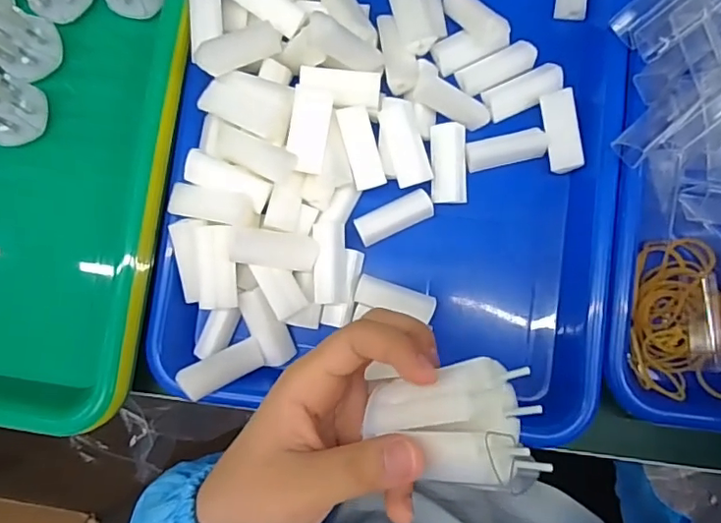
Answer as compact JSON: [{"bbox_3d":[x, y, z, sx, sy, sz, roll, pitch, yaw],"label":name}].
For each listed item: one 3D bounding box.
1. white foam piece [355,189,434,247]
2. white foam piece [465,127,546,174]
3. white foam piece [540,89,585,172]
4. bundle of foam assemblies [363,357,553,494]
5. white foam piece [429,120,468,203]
[{"bbox_3d":[0.020,-0.026,0.322,0.046,0.010,0.018,-26,83,0],"label":"white foam piece"},{"bbox_3d":[0.086,-0.066,0.327,0.046,0.010,0.018,-12,84,2],"label":"white foam piece"},{"bbox_3d":[0.117,-0.076,0.318,0.018,0.007,0.047,-6,84,3],"label":"white foam piece"},{"bbox_3d":[0.036,0.061,0.216,0.065,0.032,0.044,7,85,4],"label":"bundle of foam assemblies"},{"bbox_3d":[0.052,-0.057,0.321,0.021,0.016,0.046,-1,84,3],"label":"white foam piece"}]

